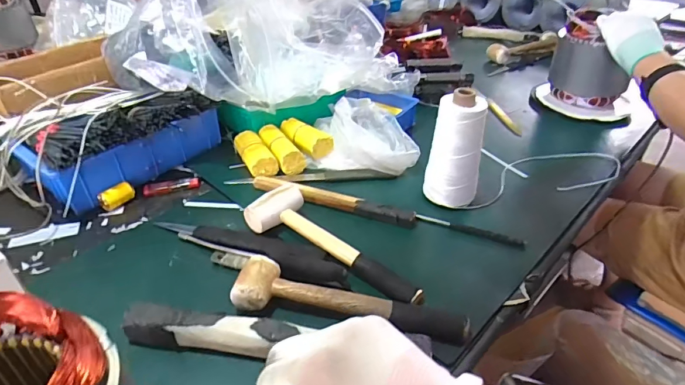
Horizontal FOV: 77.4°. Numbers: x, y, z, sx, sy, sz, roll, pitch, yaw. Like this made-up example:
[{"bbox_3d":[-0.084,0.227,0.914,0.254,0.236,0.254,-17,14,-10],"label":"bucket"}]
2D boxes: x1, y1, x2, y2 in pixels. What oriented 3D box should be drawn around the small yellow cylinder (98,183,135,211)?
[{"bbox_3d":[-0.351,0.004,0.664,0.026,0.023,0.051,29,45,33],"label":"small yellow cylinder"}]

